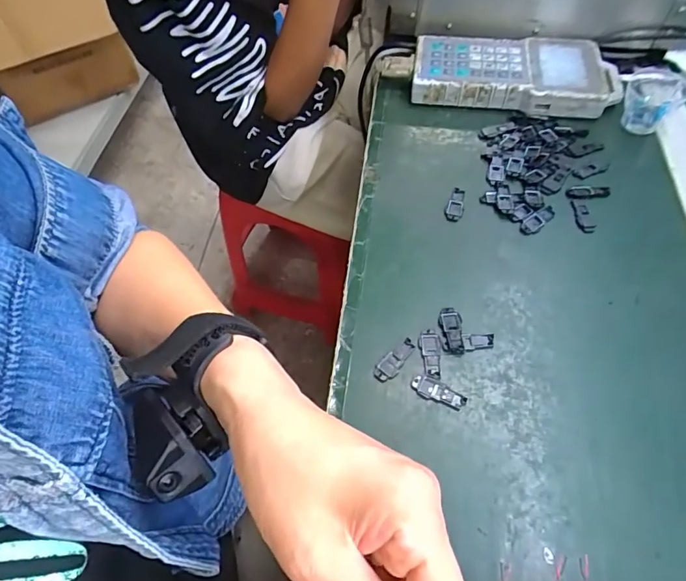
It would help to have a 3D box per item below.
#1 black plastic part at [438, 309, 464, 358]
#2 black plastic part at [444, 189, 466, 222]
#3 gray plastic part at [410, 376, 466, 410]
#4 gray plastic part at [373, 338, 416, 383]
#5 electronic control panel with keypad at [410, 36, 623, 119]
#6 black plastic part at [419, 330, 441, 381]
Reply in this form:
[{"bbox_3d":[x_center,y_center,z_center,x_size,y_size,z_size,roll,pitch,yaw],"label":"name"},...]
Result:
[{"bbox_3d":[0.086,0.031,0.372,0.017,0.004,0.041,1,59,2],"label":"black plastic part"},{"bbox_3d":[0.108,-0.081,0.449,0.017,0.007,0.037,22,62,14],"label":"black plastic part"},{"bbox_3d":[0.070,0.075,0.346,0.040,0.004,0.016,26,63,16],"label":"gray plastic part"},{"bbox_3d":[0.040,0.054,0.362,0.016,0.004,0.040,36,66,21],"label":"gray plastic part"},{"bbox_3d":[0.194,-0.245,0.531,0.221,0.035,0.106,10,60,8],"label":"electronic control panel with keypad"},{"bbox_3d":[0.069,0.049,0.364,0.016,0.004,0.039,-7,59,-2],"label":"black plastic part"}]

